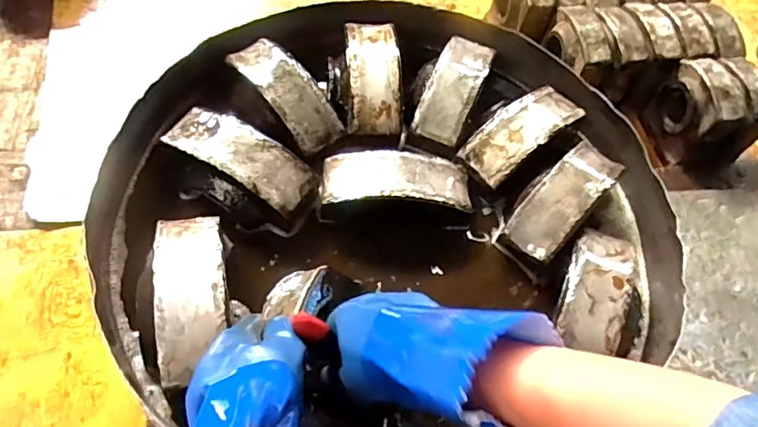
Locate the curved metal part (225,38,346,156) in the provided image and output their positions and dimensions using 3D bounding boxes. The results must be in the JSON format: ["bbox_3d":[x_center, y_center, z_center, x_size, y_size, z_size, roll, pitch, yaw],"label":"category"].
[{"bbox_3d":[-0.105,-0.137,0.616,0.061,0.035,0.155,-33,71,-23],"label":"curved metal part"}]

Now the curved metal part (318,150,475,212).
[{"bbox_3d":[0.020,-0.037,0.582,0.158,0.031,0.055,4,61,-6],"label":"curved metal part"}]

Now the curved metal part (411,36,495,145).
[{"bbox_3d":[0.092,-0.154,0.656,0.057,0.034,0.152,24,61,5],"label":"curved metal part"}]

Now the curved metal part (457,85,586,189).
[{"bbox_3d":[0.165,-0.096,0.629,0.151,0.029,0.063,-34,71,-23],"label":"curved metal part"}]

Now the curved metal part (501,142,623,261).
[{"bbox_3d":[0.203,-0.020,0.594,0.061,0.031,0.155,42,64,14],"label":"curved metal part"}]

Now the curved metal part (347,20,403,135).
[{"bbox_3d":[-0.005,-0.168,0.648,0.062,0.034,0.155,0,61,-8],"label":"curved metal part"}]

